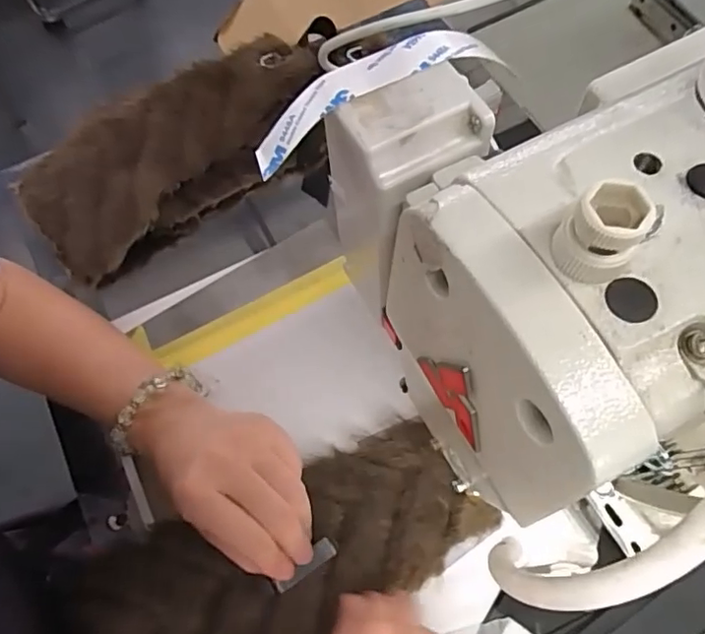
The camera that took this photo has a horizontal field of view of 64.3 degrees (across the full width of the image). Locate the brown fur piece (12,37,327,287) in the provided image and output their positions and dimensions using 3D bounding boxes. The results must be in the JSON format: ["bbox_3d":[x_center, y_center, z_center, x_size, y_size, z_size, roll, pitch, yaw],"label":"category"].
[{"bbox_3d":[-0.138,-0.139,0.468,0.263,0.049,0.123,-31,69,-10],"label":"brown fur piece"}]

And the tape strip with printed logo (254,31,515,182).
[{"bbox_3d":[0.007,-0.079,0.200,0.092,0.021,0.018,-22,68,-7],"label":"tape strip with printed logo"}]

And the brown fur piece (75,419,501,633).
[{"bbox_3d":[-0.042,0.156,0.352,0.245,0.016,0.116,-27,71,-8],"label":"brown fur piece"}]

